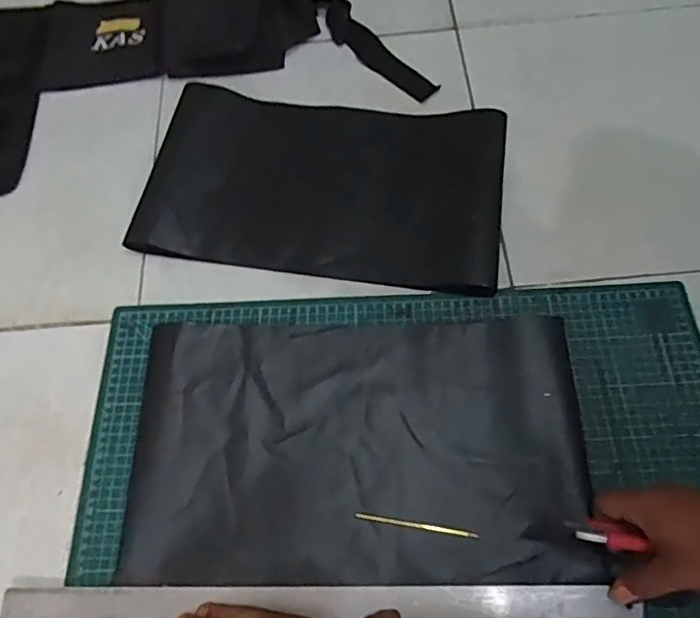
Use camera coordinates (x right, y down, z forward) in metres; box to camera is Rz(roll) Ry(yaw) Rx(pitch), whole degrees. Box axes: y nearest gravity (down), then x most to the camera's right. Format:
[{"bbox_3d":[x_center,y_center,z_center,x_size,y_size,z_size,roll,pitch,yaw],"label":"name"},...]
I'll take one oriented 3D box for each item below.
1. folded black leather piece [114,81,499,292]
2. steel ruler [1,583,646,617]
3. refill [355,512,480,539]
[{"bbox_3d":[-0.025,-0.151,0.645,0.384,0.030,0.239,8,66,7],"label":"folded black leather piece"},{"bbox_3d":[-0.029,0.247,0.472,0.514,0.008,0.030,-1,66,3],"label":"steel ruler"},{"bbox_3d":[0.058,0.187,0.493,0.106,0.004,0.006,8,66,7],"label":"refill"}]

